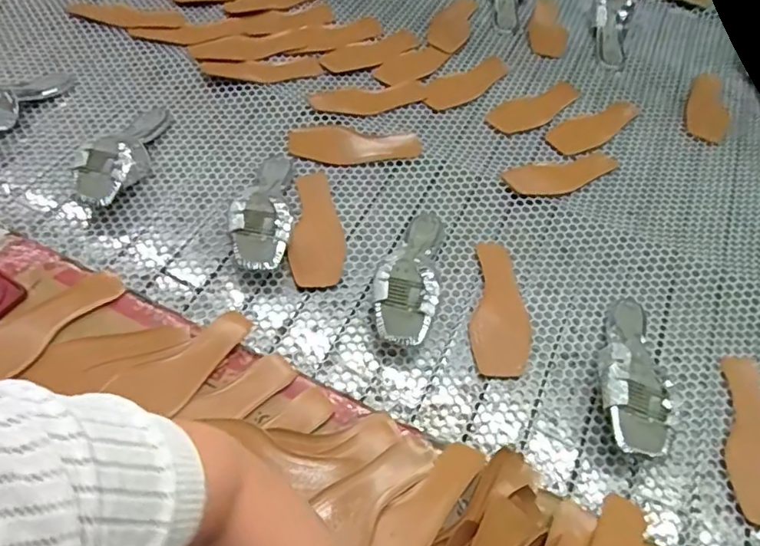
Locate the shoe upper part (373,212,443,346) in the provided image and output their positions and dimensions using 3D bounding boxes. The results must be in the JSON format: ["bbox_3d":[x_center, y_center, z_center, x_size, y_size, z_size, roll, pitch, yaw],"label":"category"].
[{"bbox_3d":[0.041,-0.007,0.757,0.077,0.065,0.229,11,57,2],"label":"shoe upper part"}]

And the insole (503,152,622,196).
[{"bbox_3d":[0.302,-0.161,0.916,0.201,0.004,0.071,-12,59,-12],"label":"insole"}]

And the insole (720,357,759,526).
[{"bbox_3d":[0.465,0.200,0.689,0.084,0.008,0.211,12,57,3],"label":"insole"}]

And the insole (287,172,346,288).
[{"bbox_3d":[-0.090,-0.069,0.816,0.075,0.017,0.211,2,57,-4],"label":"insole"}]

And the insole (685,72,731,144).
[{"bbox_3d":[0.626,-0.317,1.055,0.079,0.007,0.201,26,59,12],"label":"insole"}]

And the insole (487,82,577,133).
[{"bbox_3d":[0.286,-0.300,1.008,0.205,0.004,0.075,-24,62,-19],"label":"insole"}]

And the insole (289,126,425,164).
[{"bbox_3d":[-0.041,-0.207,0.910,0.211,0.015,0.072,6,57,-1],"label":"insole"}]

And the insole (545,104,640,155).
[{"bbox_3d":[0.385,-0.259,0.988,0.201,0.004,0.072,-22,62,-18],"label":"insole"}]

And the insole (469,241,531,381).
[{"bbox_3d":[0.164,0.047,0.772,0.080,0.007,0.211,5,57,-2],"label":"insole"}]

